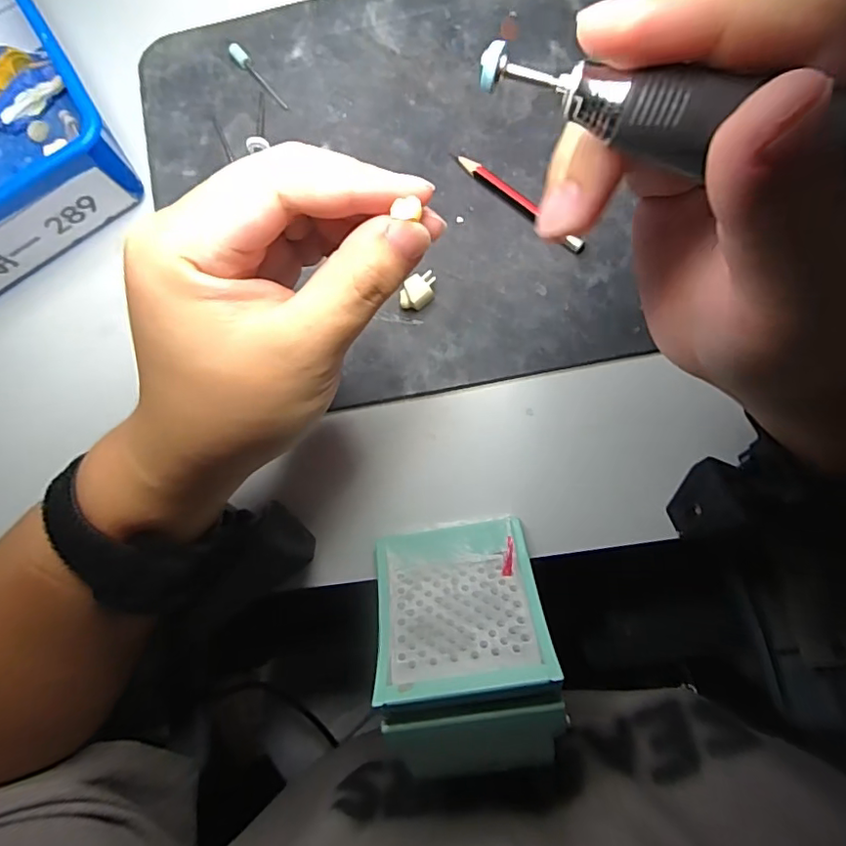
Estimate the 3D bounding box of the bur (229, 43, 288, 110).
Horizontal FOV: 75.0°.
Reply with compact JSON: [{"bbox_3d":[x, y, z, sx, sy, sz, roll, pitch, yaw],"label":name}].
[{"bbox_3d":[-0.095,-0.198,0.317,0.008,0.006,0.049,-37,84,0],"label":"bur"}]

